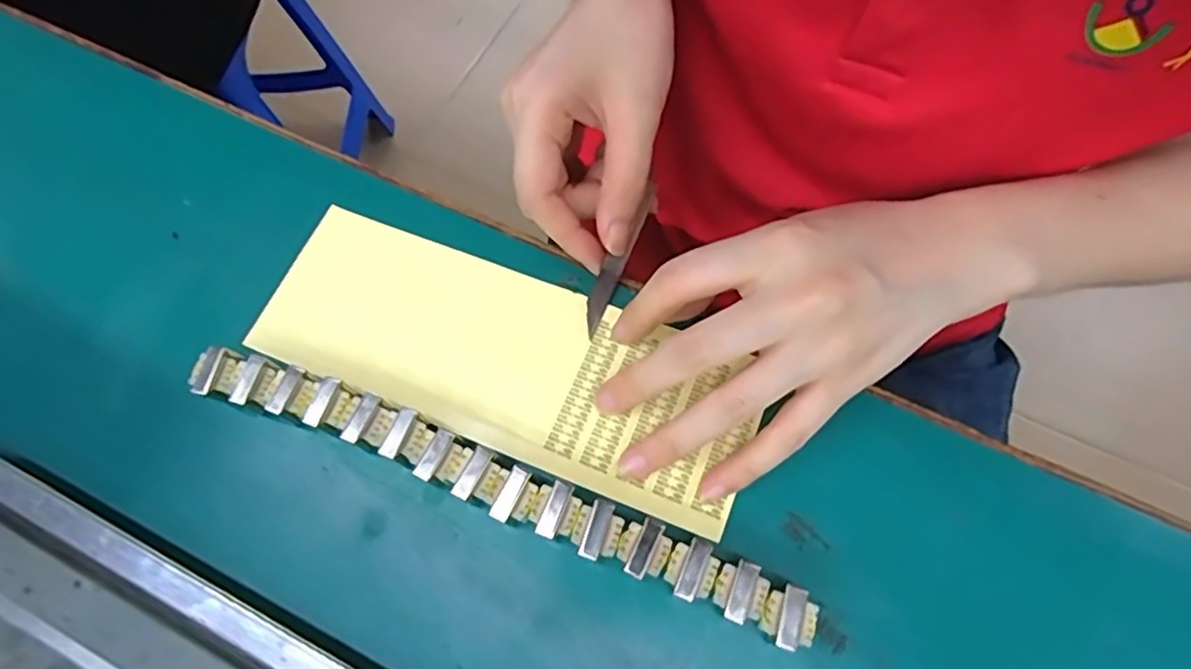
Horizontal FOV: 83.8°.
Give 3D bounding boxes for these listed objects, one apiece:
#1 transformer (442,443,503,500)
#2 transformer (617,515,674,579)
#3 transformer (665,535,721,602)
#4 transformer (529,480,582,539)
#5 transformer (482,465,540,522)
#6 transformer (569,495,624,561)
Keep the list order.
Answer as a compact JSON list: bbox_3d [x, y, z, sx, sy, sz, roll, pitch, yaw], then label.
[{"bbox_3d":[-0.046,0.054,0.252,0.017,0.020,0.019,28,72,13],"label":"transformer"},{"bbox_3d":[0.017,0.078,0.240,0.017,0.021,0.020,27,72,13],"label":"transformer"},{"bbox_3d":[0.034,0.084,0.236,0.017,0.019,0.021,24,71,12],"label":"transformer"},{"bbox_3d":[-0.014,0.066,0.245,0.016,0.021,0.019,22,70,11],"label":"transformer"},{"bbox_3d":[-0.031,0.061,0.248,0.016,0.021,0.019,27,71,13],"label":"transformer"},{"bbox_3d":[0.000,0.072,0.243,0.016,0.020,0.020,15,69,9],"label":"transformer"}]

